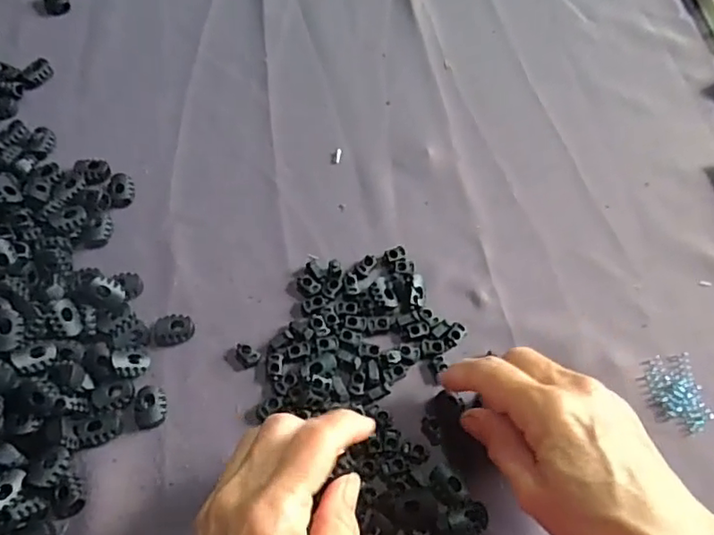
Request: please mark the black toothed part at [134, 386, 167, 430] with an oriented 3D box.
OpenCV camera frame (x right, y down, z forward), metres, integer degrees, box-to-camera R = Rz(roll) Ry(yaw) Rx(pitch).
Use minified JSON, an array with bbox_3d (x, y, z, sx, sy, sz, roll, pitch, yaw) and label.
[{"bbox_3d":[-0.115,0.078,0.326,0.017,0.006,0.023,-7,64,-7],"label":"black toothed part"}]

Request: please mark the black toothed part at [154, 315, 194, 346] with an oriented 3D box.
[{"bbox_3d":[-0.109,0.036,0.347,0.023,0.007,0.017,-12,64,-9],"label":"black toothed part"}]

